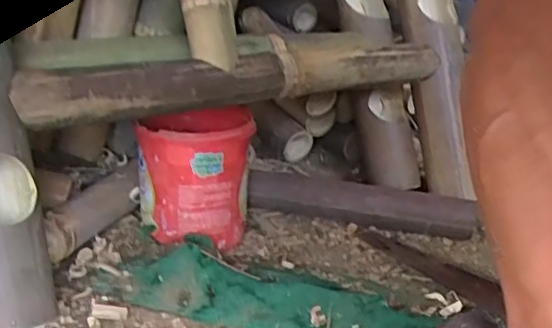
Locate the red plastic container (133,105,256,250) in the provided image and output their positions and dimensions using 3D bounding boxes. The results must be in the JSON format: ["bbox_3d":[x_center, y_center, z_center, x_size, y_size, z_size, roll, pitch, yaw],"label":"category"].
[{"bbox_3d":[-0.097,0.010,0.759,0.127,0.139,0.122,4,24,-6],"label":"red plastic container"}]

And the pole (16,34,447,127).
[{"bbox_3d":[-0.024,-0.113,0.761,0.578,0.054,0.086,-12,30,-36],"label":"pole"}]

